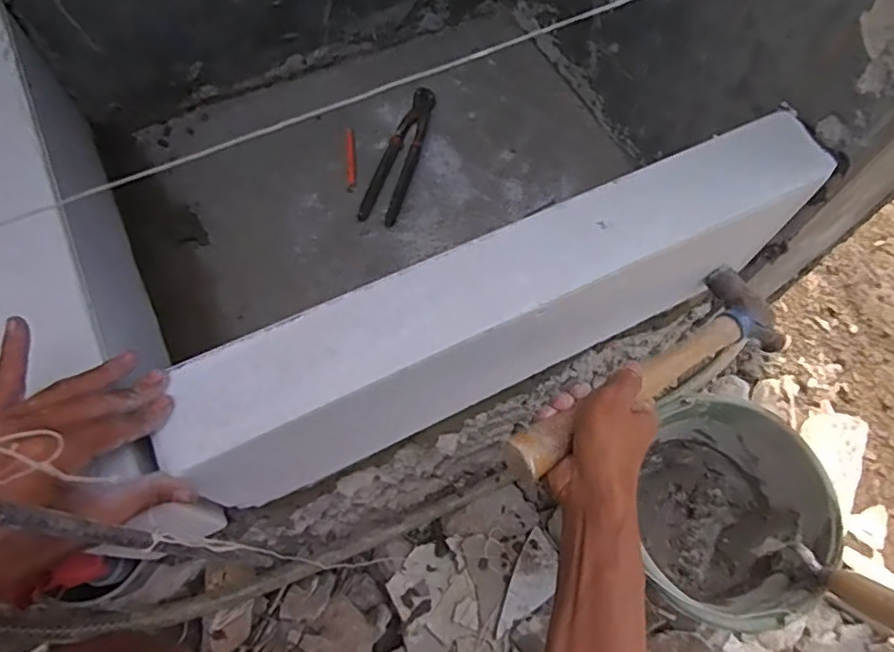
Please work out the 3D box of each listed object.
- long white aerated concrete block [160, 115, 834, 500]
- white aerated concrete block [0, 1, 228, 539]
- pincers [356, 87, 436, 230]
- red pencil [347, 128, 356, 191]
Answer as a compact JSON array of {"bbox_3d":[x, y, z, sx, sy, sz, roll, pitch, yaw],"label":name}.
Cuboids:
[{"bbox_3d":[0.057,-0.013,0.541,0.575,0.183,0.076,-24,70,-12],"label":"long white aerated concrete block"},{"bbox_3d":[-0.363,-0.072,0.562,0.079,0.200,0.514,-26,70,-12],"label":"white aerated concrete block"},{"bbox_3d":[-0.059,-0.230,0.787,0.049,0.013,0.221,16,67,5],"label":"pincers"},{"bbox_3d":[-0.127,-0.221,0.788,0.011,0.012,0.093,-2,67,-2],"label":"red pencil"}]

